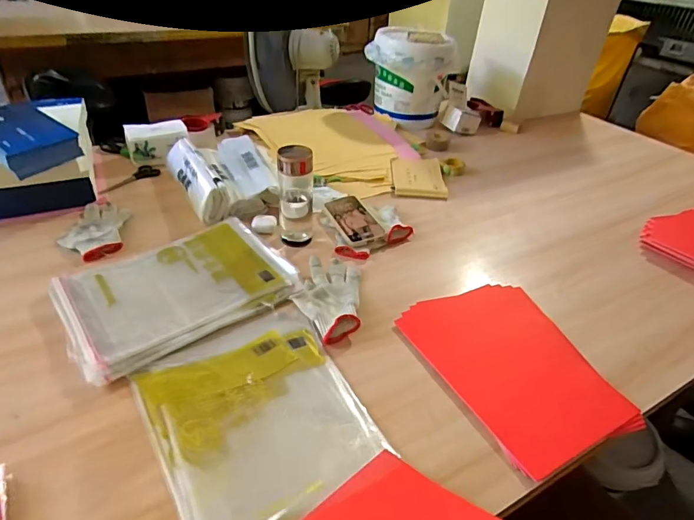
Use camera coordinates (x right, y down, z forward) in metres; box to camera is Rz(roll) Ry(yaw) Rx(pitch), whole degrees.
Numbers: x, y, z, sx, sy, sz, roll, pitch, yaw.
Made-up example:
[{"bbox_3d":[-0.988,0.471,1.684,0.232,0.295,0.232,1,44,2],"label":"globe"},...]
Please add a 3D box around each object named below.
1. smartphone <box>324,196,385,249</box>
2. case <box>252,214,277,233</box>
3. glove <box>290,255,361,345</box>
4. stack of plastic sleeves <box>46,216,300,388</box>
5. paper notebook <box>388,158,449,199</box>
[{"bbox_3d":[0.014,-0.085,0.925,0.080,0.012,0.175,-20,43,-11],"label":"smartphone"},{"bbox_3d":[-0.171,-0.072,0.910,0.051,0.025,0.041,-5,38,-12],"label":"case"},{"bbox_3d":[-0.030,0.058,0.734,0.101,0.032,0.191,4,37,0],"label":"glove"},{"bbox_3d":[-0.279,0.038,0.738,0.349,0.023,0.262,-24,45,-32],"label":"stack of plastic sleeves"},{"bbox_3d":[0.183,-0.213,1.126,0.129,0.018,0.199,3,37,-2],"label":"paper notebook"}]

